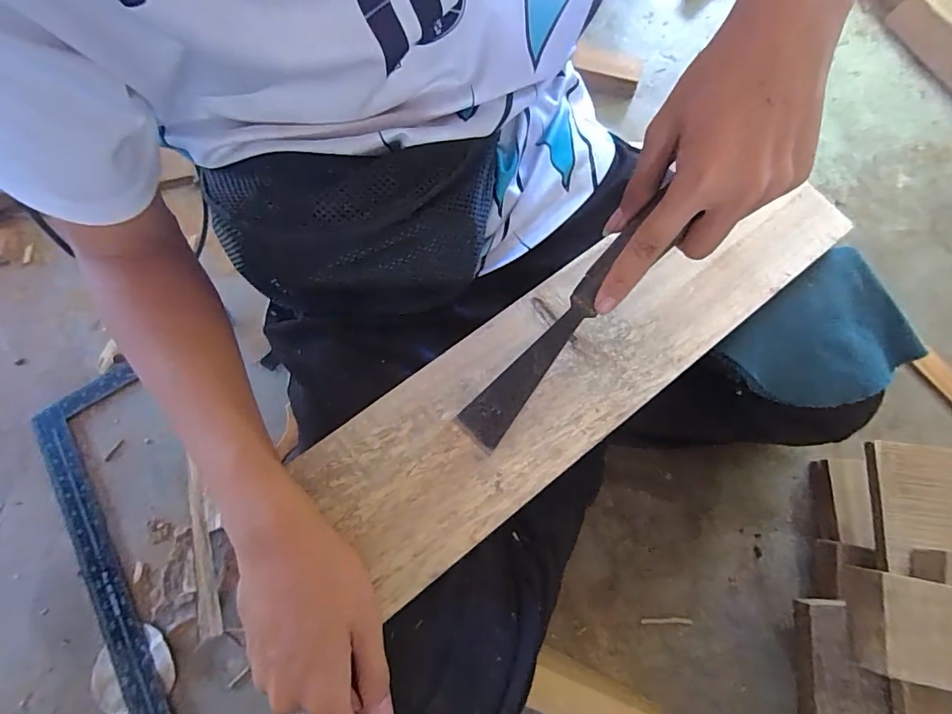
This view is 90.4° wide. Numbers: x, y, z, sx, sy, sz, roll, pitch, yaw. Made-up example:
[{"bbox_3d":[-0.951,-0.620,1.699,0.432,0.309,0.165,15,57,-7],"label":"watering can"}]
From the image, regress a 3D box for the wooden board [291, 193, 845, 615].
[{"bbox_3d":[0.097,-0.010,0.361,0.457,0.015,0.131,-31,74,-12],"label":"wooden board"}]

